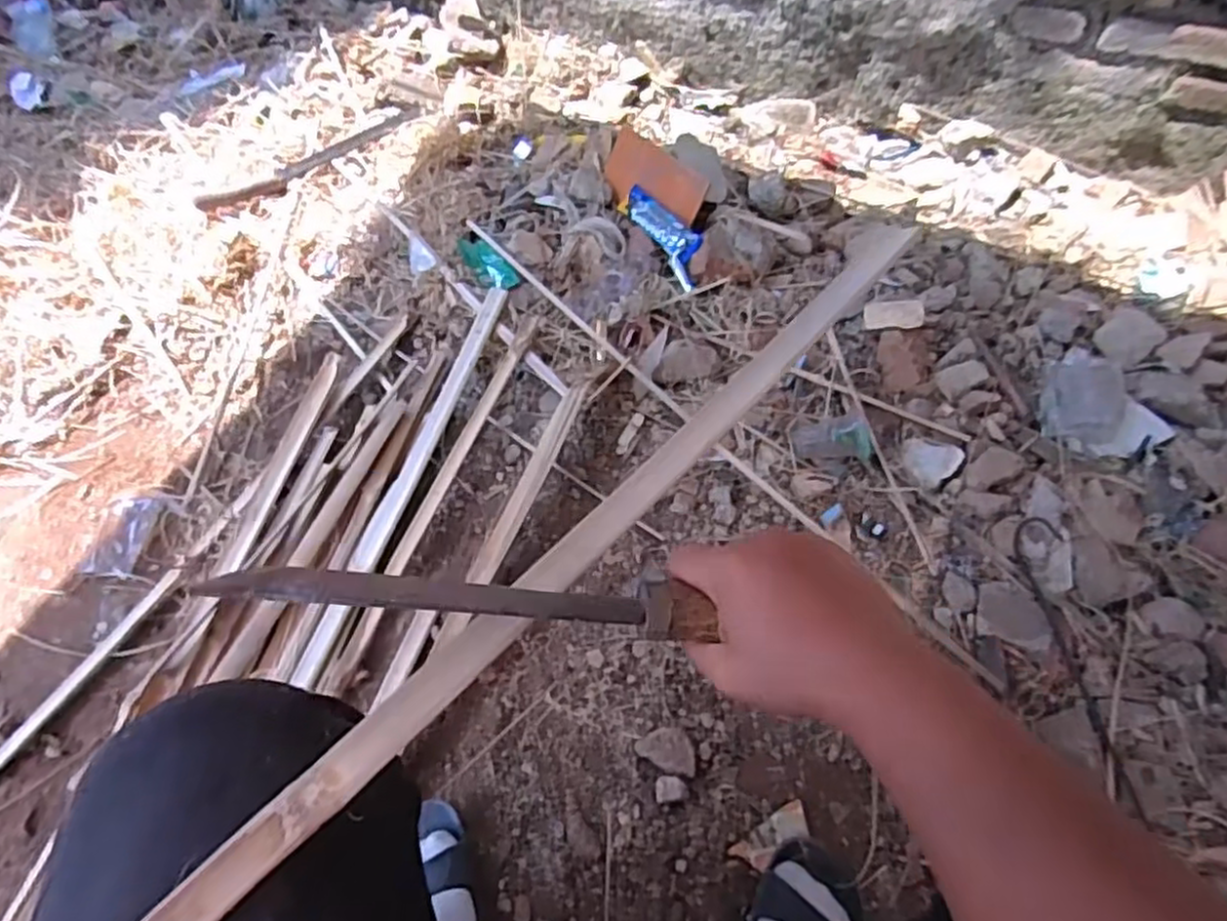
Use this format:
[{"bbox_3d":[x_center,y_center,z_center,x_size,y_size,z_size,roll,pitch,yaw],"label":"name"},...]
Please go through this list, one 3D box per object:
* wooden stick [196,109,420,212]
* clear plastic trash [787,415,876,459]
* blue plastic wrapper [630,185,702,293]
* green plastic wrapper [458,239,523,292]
[{"bbox_3d":[-0.495,-0.497,1.206,0.384,0.024,0.067,-32,62,-20],"label":"wooden stick"},{"bbox_3d":[0.290,-0.036,0.964,0.099,0.033,0.069,3,59,1],"label":"clear plastic trash"},{"bbox_3d":[0.080,-0.347,1.093,0.060,0.016,0.202,-39,62,17],"label":"blue plastic wrapper"},{"bbox_3d":[-0.191,-0.294,1.092,0.055,0.011,0.119,-36,66,-19],"label":"green plastic wrapper"}]

